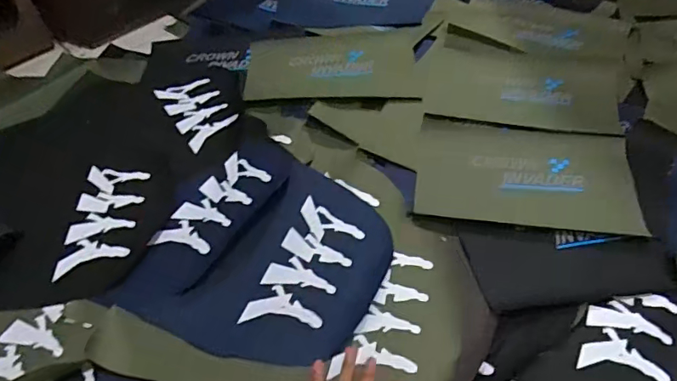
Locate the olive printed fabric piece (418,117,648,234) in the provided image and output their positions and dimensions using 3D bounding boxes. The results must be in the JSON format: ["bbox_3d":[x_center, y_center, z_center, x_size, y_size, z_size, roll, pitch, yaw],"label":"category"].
[{"bbox_3d":[0.282,-0.029,0.763,0.314,0.012,0.203,6,52,9],"label":"olive printed fabric piece"}]

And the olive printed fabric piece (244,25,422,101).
[{"bbox_3d":[-0.008,-0.242,0.951,0.321,0.012,0.200,-3,51,1],"label":"olive printed fabric piece"}]

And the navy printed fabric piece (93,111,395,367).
[{"bbox_3d":[-0.094,0.064,0.696,0.319,0.021,0.336,16,54,16],"label":"navy printed fabric piece"}]

